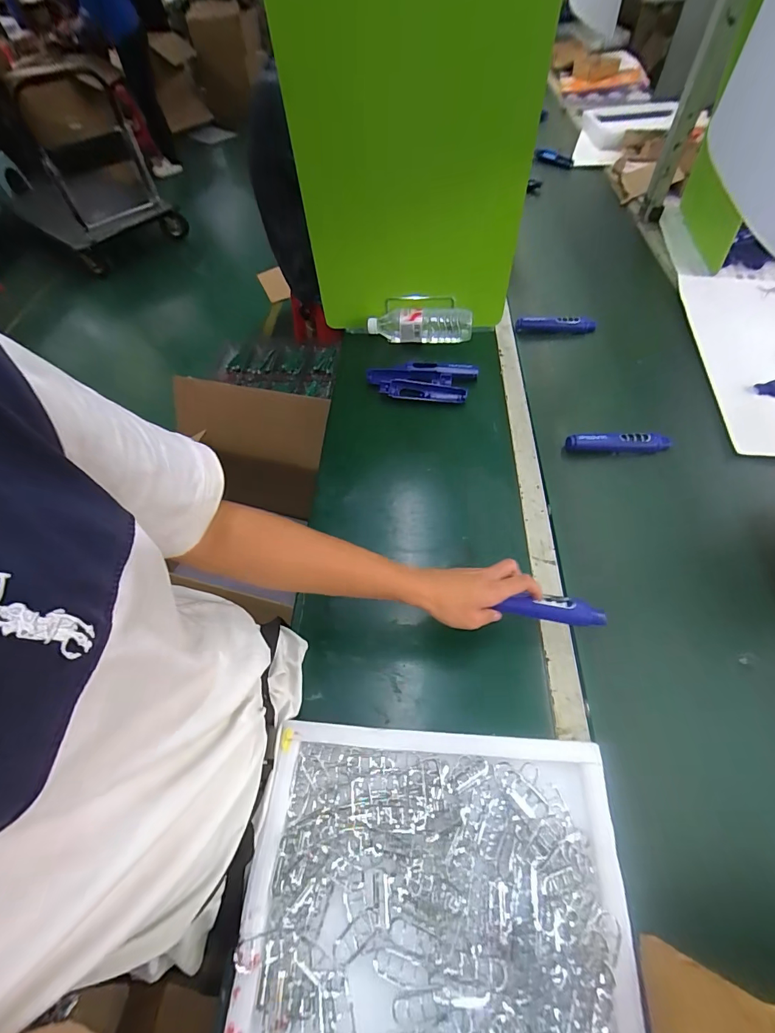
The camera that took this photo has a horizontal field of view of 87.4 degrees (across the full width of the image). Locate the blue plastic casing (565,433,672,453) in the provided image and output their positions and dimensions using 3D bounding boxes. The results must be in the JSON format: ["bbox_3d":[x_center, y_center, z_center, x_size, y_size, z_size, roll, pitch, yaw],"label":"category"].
[{"bbox_3d":[0.407,-0.131,0.711,0.175,0.027,0.029,1,57,5],"label":"blue plastic casing"}]

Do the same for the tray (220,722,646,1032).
[{"bbox_3d":[0.043,0.370,0.392,0.343,0.047,0.279,1,56,5],"label":"tray"}]

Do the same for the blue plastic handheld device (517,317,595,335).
[{"bbox_3d":[0.377,-0.430,0.911,0.172,0.032,0.024,7,58,9],"label":"blue plastic handheld device"}]

